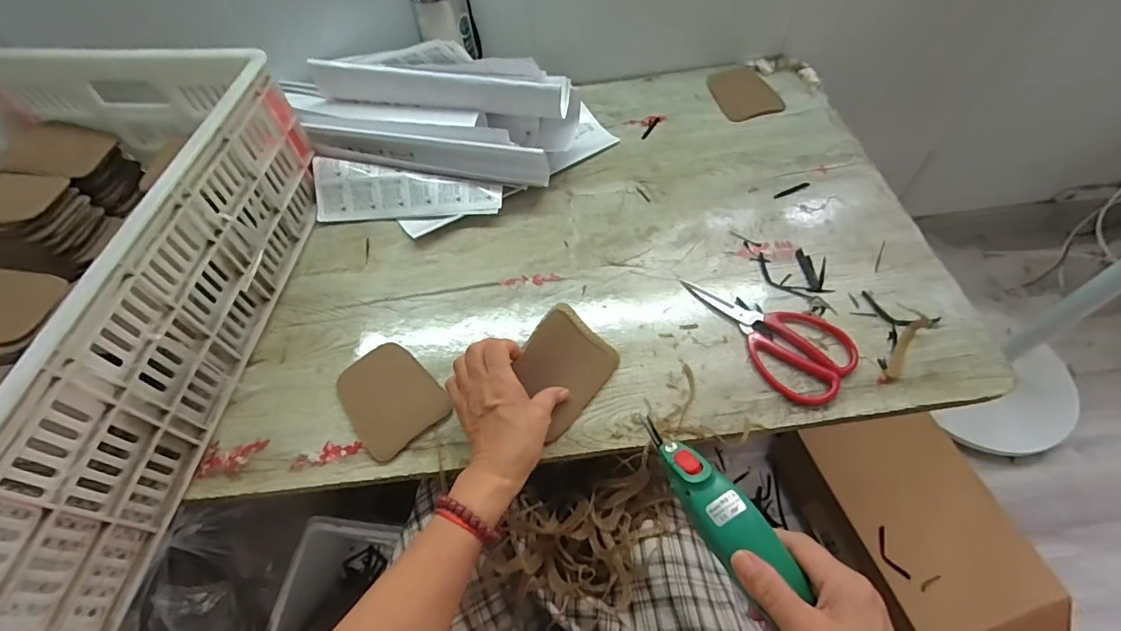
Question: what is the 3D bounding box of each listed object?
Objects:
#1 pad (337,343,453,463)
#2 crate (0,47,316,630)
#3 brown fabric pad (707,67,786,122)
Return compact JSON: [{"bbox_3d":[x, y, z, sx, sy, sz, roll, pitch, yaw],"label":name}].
[{"bbox_3d":[-0.177,0.082,0.497,0.086,0.021,0.111,-38,62,-19],"label":"pad"},{"bbox_3d":[-0.586,-0.019,0.500,0.475,0.196,0.633,1,57,5],"label":"crate"},{"bbox_3d":[0.285,-0.348,0.756,0.091,0.007,0.123,-11,57,-3],"label":"brown fabric pad"}]

